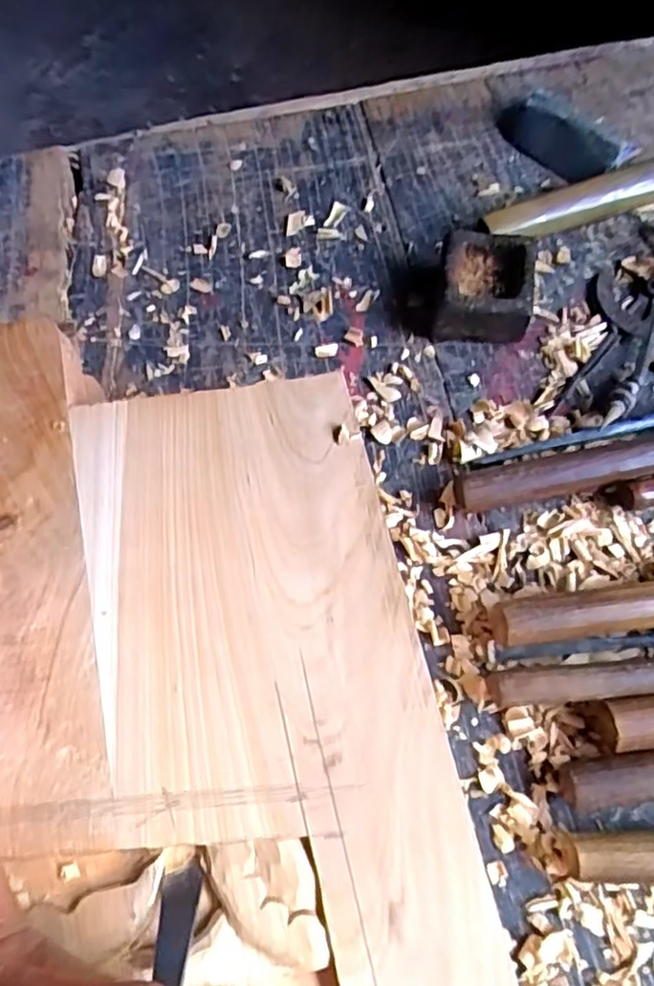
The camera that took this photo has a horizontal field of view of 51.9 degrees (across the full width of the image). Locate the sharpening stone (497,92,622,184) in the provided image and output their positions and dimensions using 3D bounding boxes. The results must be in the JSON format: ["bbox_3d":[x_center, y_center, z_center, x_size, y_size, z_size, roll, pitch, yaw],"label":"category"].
[{"bbox_3d":[0.129,-0.199,0.375,0.026,0.018,0.071,-40,72,-12],"label":"sharpening stone"}]

